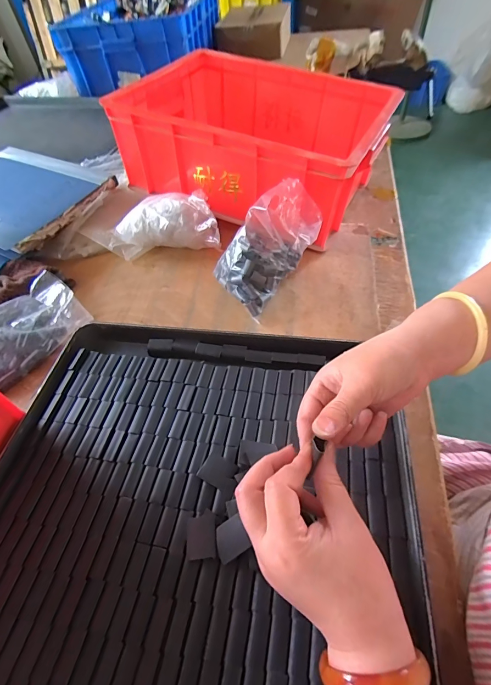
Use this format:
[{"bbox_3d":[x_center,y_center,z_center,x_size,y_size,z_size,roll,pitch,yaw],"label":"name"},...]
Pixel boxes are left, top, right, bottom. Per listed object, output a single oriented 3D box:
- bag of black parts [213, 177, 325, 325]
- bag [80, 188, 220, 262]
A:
[{"bbox_3d":[0.026,-0.126,0.459,0.126,0.127,0.092,-35,56,-20],"label":"bag of black parts"},{"bbox_3d":[-0.149,-0.178,0.548,0.241,0.079,0.062,-4,50,20],"label":"bag"}]

